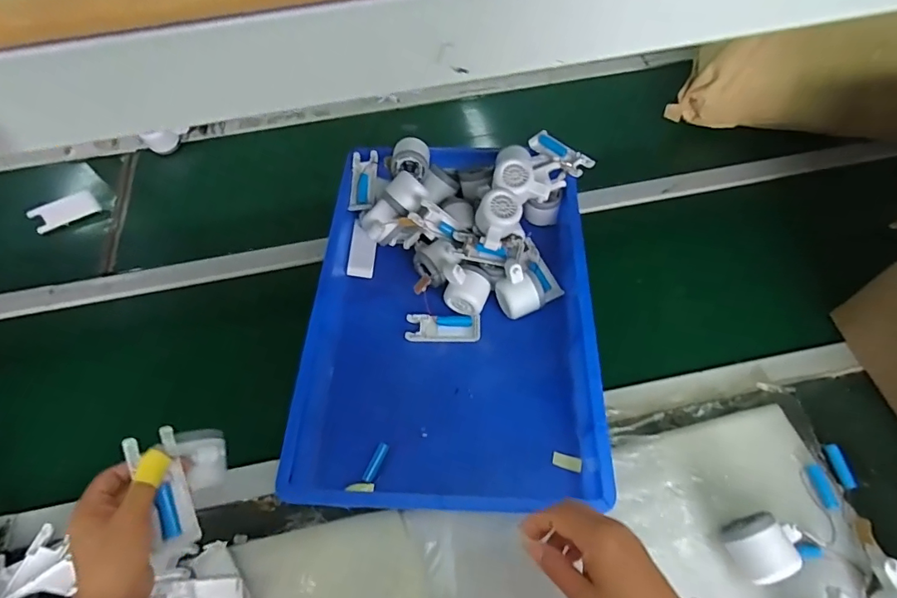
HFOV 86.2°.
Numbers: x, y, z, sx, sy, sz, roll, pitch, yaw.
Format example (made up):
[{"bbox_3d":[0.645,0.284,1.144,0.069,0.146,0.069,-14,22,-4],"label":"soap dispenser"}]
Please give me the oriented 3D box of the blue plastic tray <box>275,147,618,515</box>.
[{"bbox_3d":[0.005,0.016,0.669,0.367,0.071,0.513,1,59,3],"label":"blue plastic tray"}]

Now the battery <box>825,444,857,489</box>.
[{"bbox_3d":[0.476,0.202,0.579,0.018,0.018,0.053,-4,58,1],"label":"battery"}]

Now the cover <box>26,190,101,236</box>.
[{"bbox_3d":[-0.668,-0.154,0.835,0.099,0.009,0.044,-33,94,-22],"label":"cover"}]

